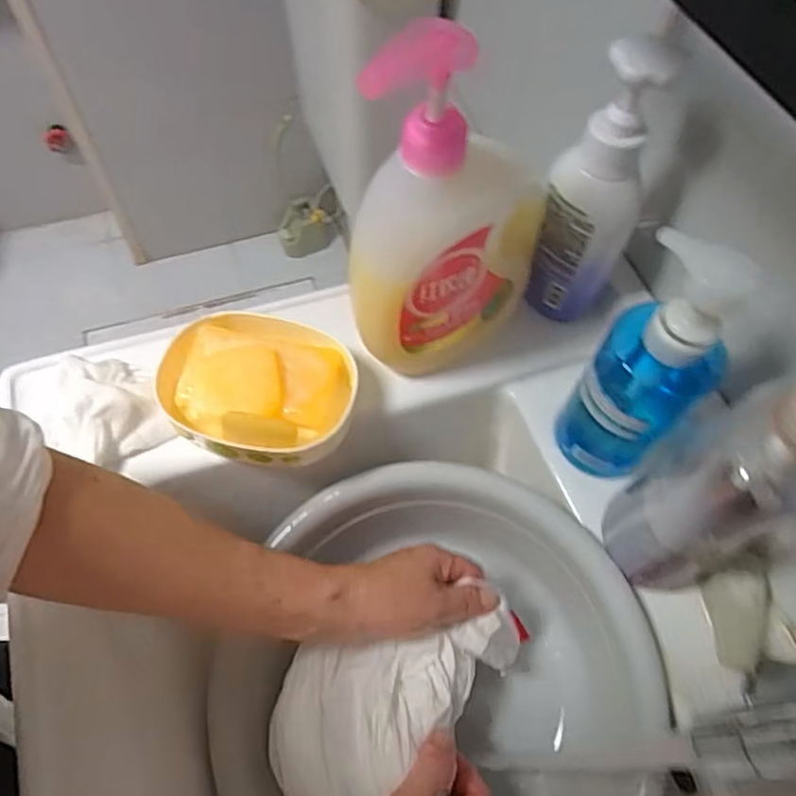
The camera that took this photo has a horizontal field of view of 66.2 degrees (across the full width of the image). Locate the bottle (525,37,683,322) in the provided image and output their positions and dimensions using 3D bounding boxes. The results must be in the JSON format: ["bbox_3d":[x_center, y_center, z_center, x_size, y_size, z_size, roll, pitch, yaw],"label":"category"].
[{"bbox_3d":[0.134,-0.139,0.418,0.055,0.204,0.053,-2,61,-4],"label":"bottle"}]

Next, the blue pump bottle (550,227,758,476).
[{"bbox_3d":[0.152,-0.014,0.380,0.069,0.183,0.057,34,65,15],"label":"blue pump bottle"}]

